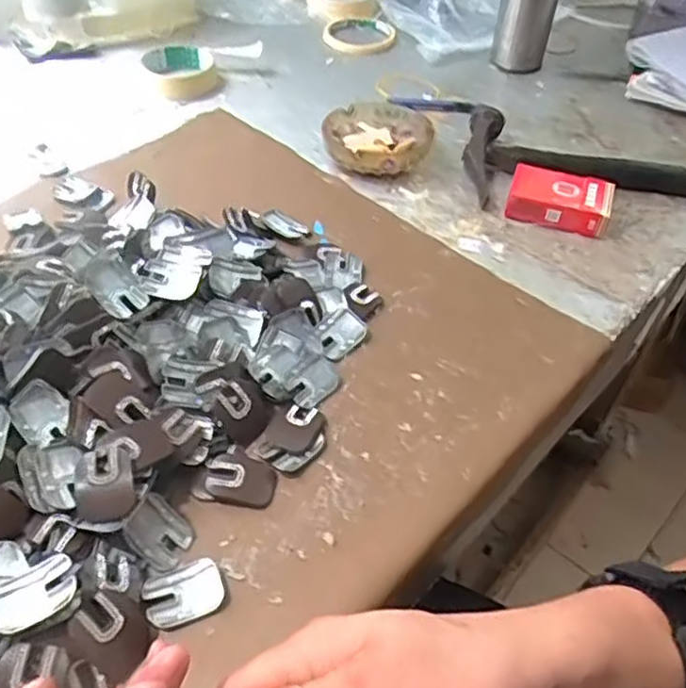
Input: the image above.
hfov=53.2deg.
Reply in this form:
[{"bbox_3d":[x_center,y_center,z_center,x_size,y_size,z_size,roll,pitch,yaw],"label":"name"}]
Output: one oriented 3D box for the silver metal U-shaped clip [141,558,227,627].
[{"bbox_3d":[-0.084,0.132,0.364,0.040,0.005,0.029,-16,49,-17],"label":"silver metal U-shaped clip"}]

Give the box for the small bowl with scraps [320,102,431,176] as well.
[{"bbox_3d":[0.033,-0.199,0.670,0.102,0.035,0.108,1,46,-1],"label":"small bowl with scraps"}]

